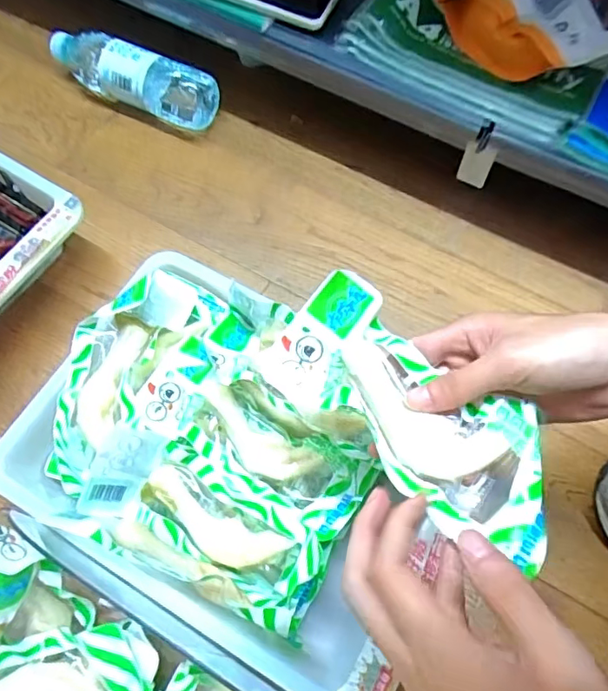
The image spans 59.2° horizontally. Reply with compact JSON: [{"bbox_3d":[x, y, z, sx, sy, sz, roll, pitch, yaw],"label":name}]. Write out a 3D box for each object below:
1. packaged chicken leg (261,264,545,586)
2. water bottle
[{"bbox_3d":[0.064,0.036,0.312,0.186,0.017,0.081,38,85,23],"label":"packaged chicken leg"},{"bbox_3d":[-0.214,-0.329,0.652,0.225,0.067,0.053,22,68,10],"label":"water bottle"}]

